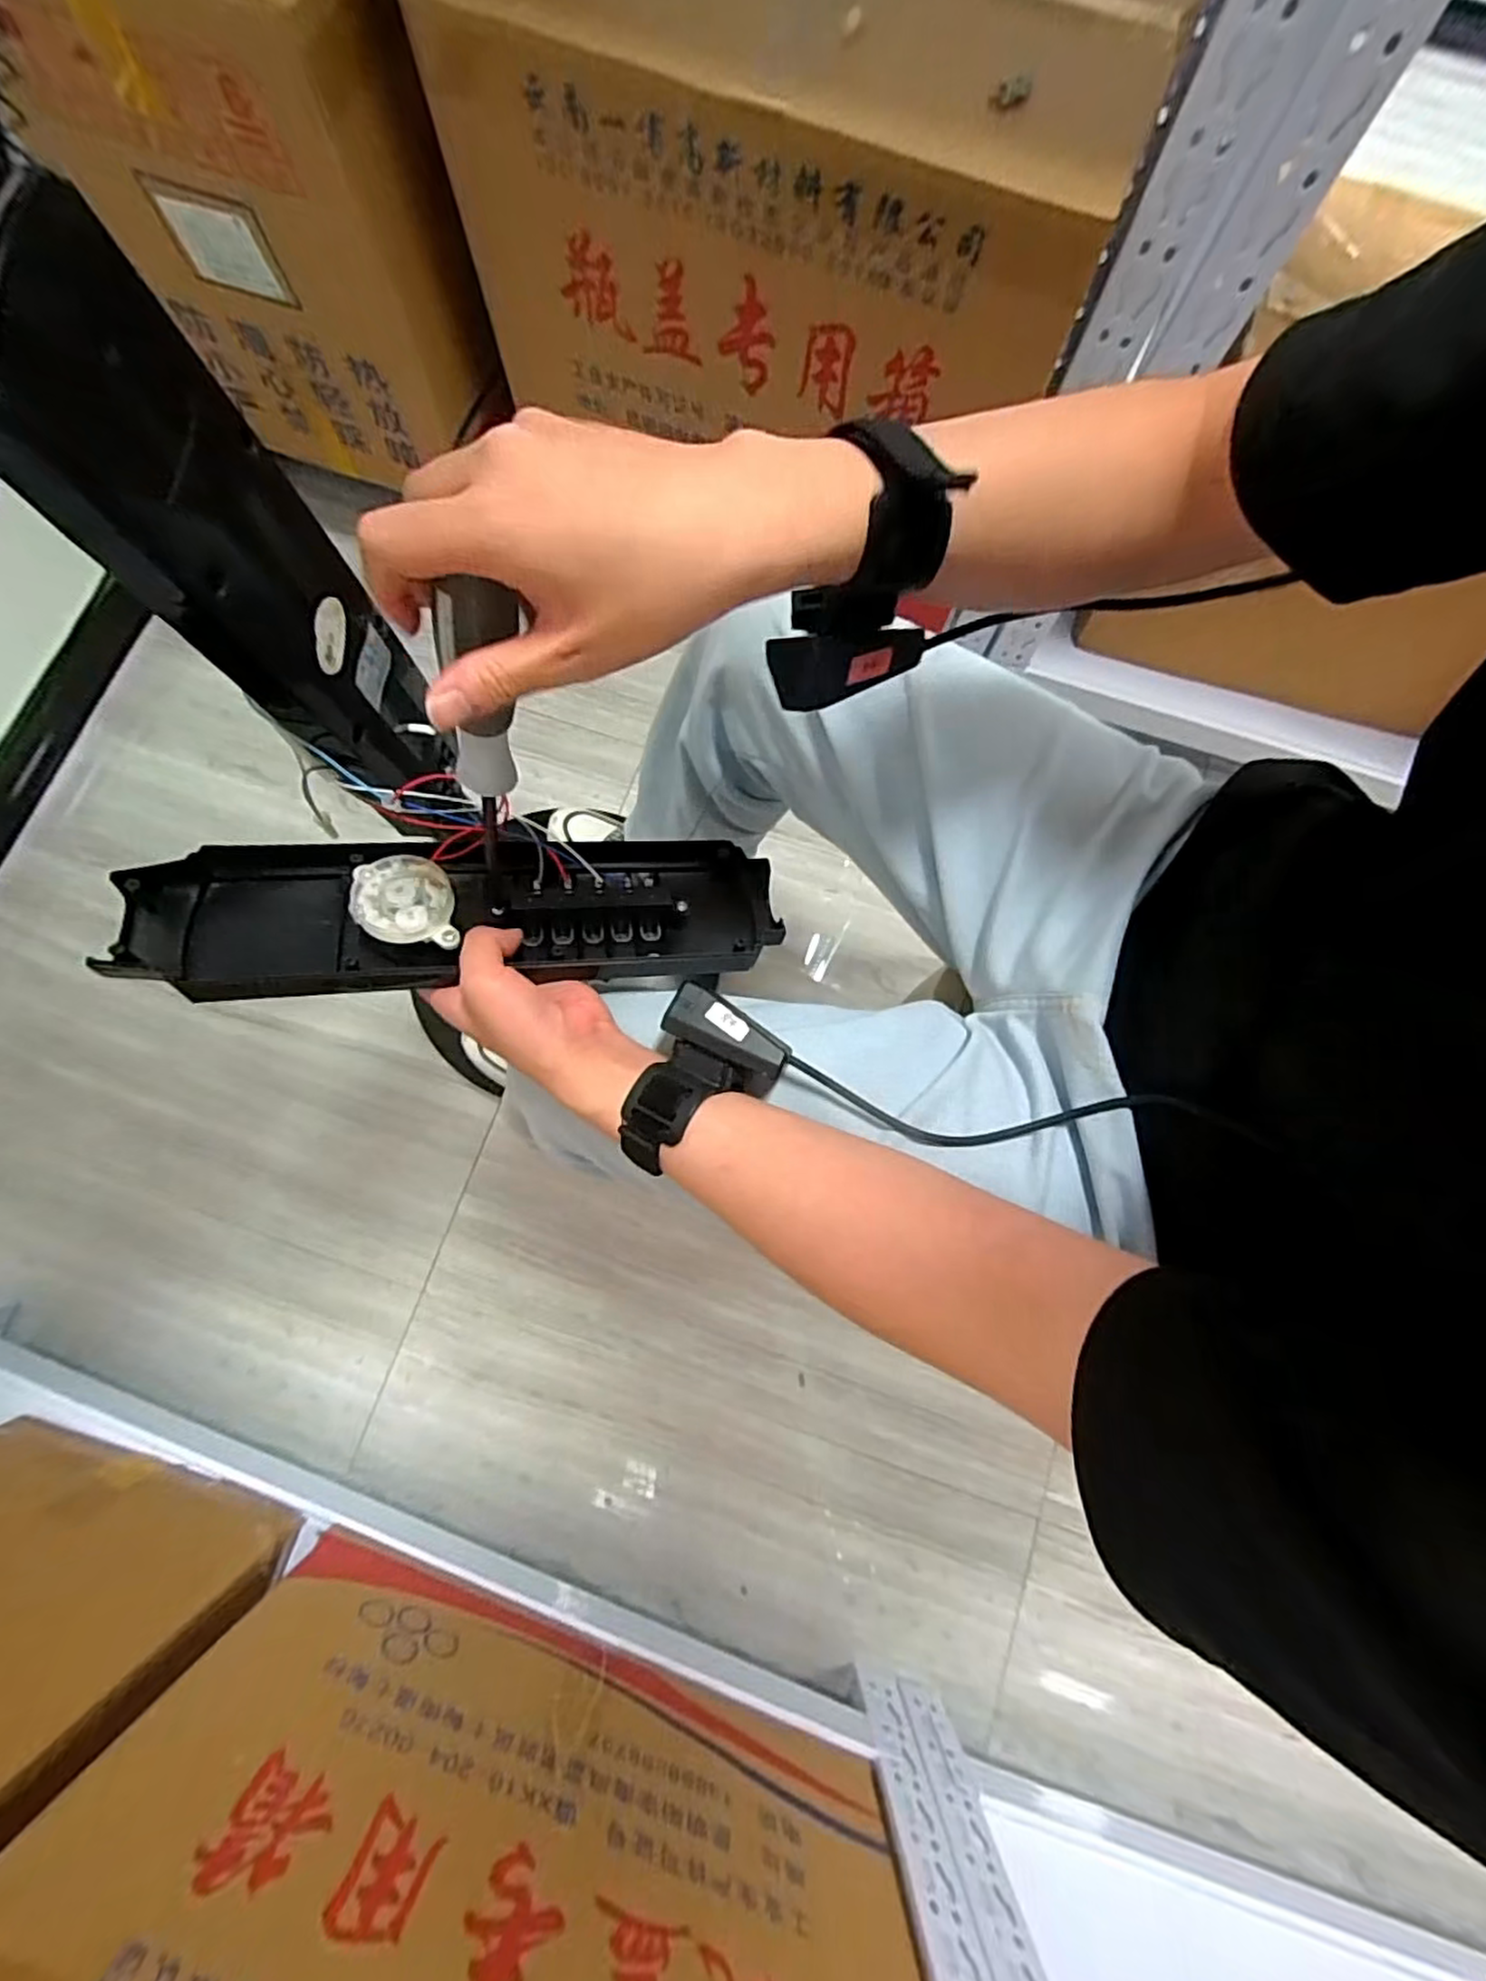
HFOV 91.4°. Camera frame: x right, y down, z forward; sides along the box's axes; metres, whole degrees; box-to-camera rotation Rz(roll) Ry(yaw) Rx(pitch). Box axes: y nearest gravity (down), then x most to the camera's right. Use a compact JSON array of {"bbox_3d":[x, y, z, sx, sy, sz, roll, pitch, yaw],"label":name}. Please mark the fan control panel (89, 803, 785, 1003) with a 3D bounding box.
[{"bbox_3d":[-0.155,-0.047,0.428,0.350,0.049,0.095,-4,77,-13],"label":"fan control panel"}]

